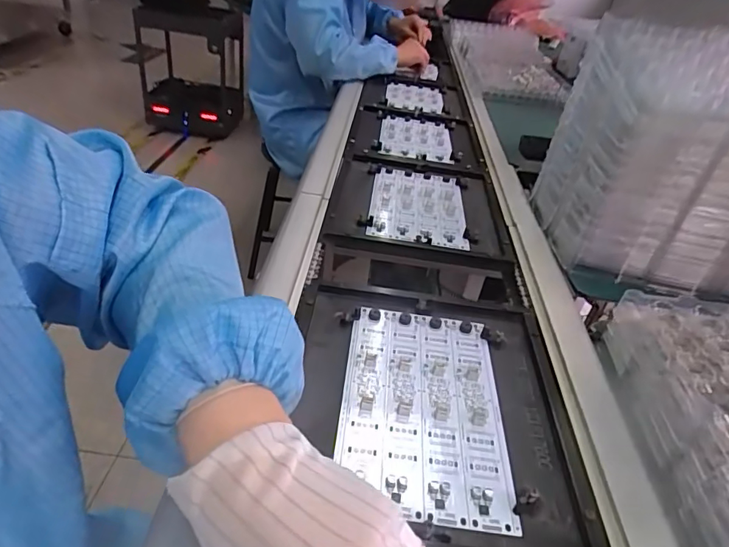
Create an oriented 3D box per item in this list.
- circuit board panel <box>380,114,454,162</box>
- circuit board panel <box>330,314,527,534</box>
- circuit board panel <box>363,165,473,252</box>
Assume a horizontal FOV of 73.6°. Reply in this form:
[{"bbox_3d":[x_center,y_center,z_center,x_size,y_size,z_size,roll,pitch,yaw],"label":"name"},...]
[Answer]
[{"bbox_3d":[0.096,-0.258,0.923,0.130,0.007,0.205,7,35,0],"label":"circuit board panel"},{"bbox_3d":[0.048,0.105,0.408,0.130,0.006,0.206,7,35,0],"label":"circuit board panel"},{"bbox_3d":[0.077,-0.100,0.704,0.132,0.013,0.211,7,35,0],"label":"circuit board panel"}]

